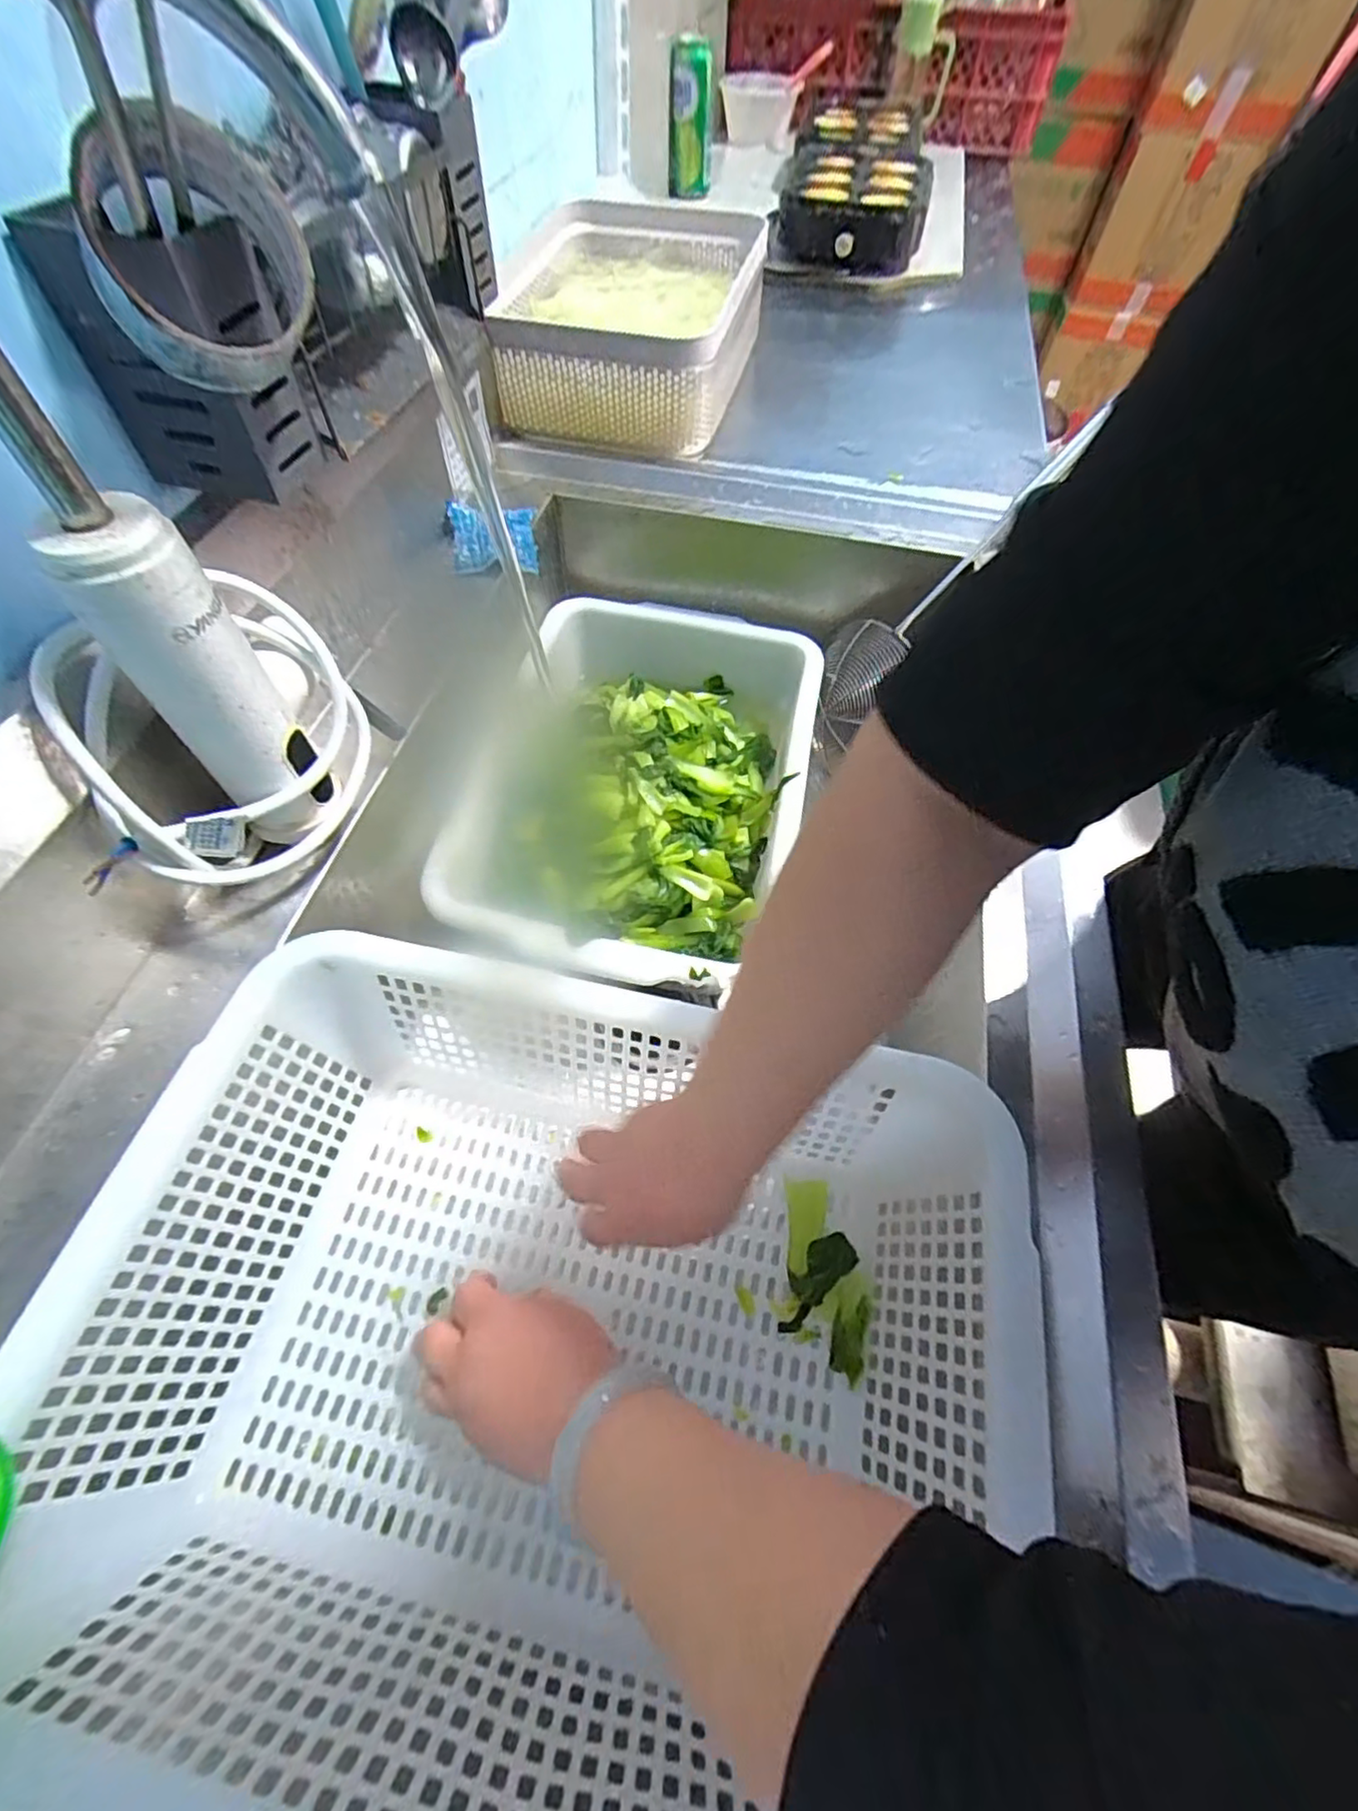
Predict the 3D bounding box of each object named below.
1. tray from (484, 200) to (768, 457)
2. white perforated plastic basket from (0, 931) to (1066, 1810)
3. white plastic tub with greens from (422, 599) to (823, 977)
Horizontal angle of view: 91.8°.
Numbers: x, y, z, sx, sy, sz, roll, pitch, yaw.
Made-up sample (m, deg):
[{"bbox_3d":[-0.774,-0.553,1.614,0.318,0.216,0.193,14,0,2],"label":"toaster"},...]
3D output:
[{"bbox_3d":[-0.049,-0.747,0.823,0.276,0.100,0.547,6,60,2],"label":"tray"},{"bbox_3d":[-0.067,0.231,0.352,0.447,0.133,0.345,11,60,5],"label":"white perforated plastic basket"},{"bbox_3d":[-0.045,-0.123,0.672,0.308,0.094,0.440,14,60,7],"label":"white plastic tub with greens"}]

